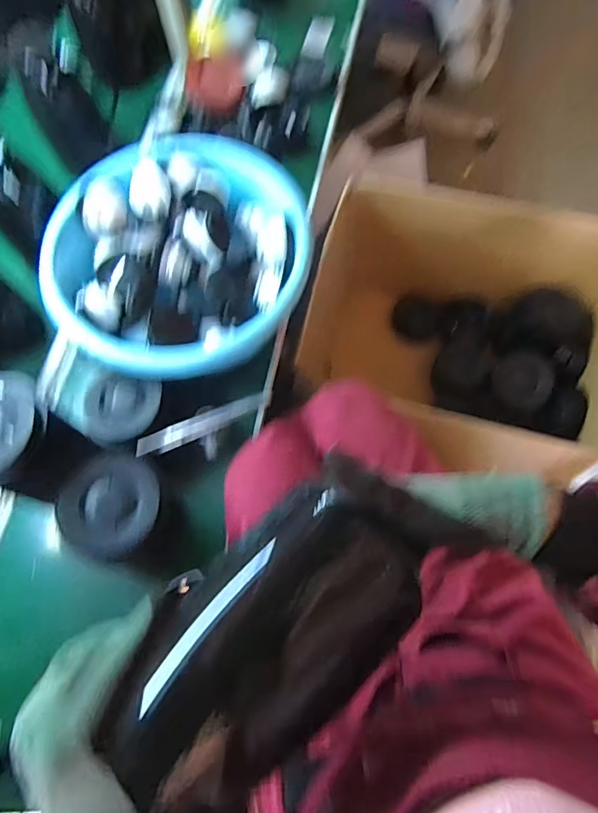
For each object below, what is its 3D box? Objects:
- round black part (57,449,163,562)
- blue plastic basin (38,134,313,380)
[{"bbox_3d":[-0.221,0.116,0.538,0.110,0.035,0.115,4,63,-9],"label":"round black part"},{"bbox_3d":[-0.178,-0.213,0.676,0.314,0.129,0.360,38,76,16],"label":"blue plastic basin"}]

